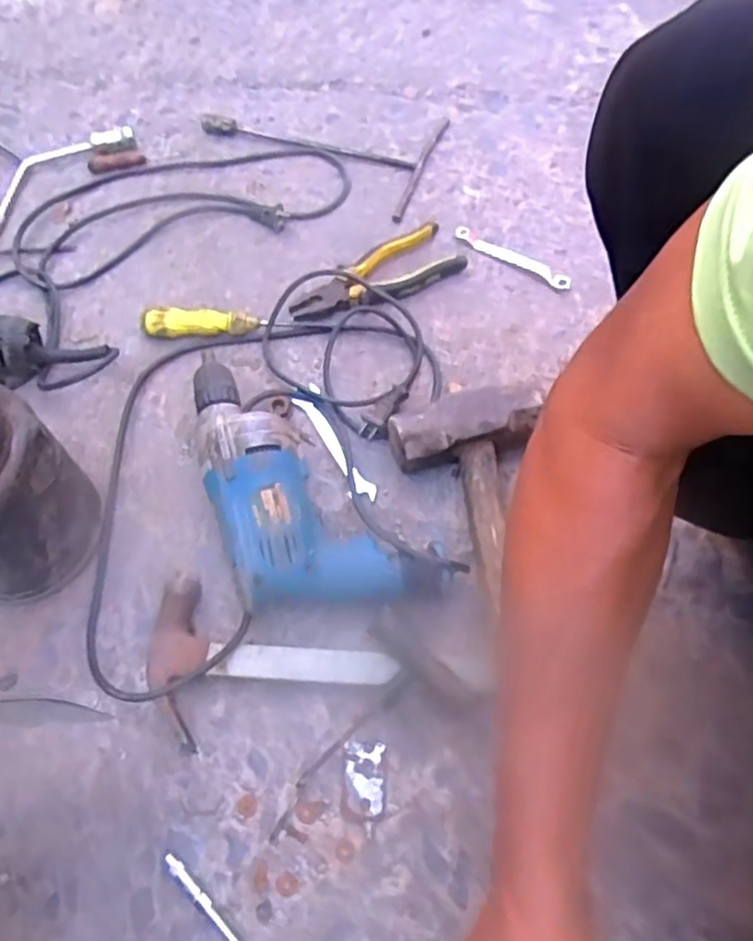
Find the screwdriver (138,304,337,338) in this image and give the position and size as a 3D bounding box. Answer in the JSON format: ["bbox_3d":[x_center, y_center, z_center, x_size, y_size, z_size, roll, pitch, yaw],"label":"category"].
[{"bbox_3d":[-0.144,-0.151,0.695,0.187,0.023,0.032,2,64,3],"label":"screwdriver"}]

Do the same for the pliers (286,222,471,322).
[{"bbox_3d":[-0.003,-0.207,0.724,0.188,0.028,0.074,-29,66,-11],"label":"pliers"}]

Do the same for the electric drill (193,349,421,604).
[{"bbox_3d":[-0.087,0.010,0.600,0.139,0.075,0.276,-32,67,-15],"label":"electric drill"}]

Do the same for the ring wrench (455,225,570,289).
[{"bbox_3d":[0.148,-0.233,0.743,0.137,0.011,0.019,30,69,16],"label":"ring wrench"}]

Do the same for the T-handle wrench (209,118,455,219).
[{"bbox_3d":[-0.077,-0.406,0.836,0.286,0.014,0.169,19,66,11],"label":"T-handle wrench"}]

